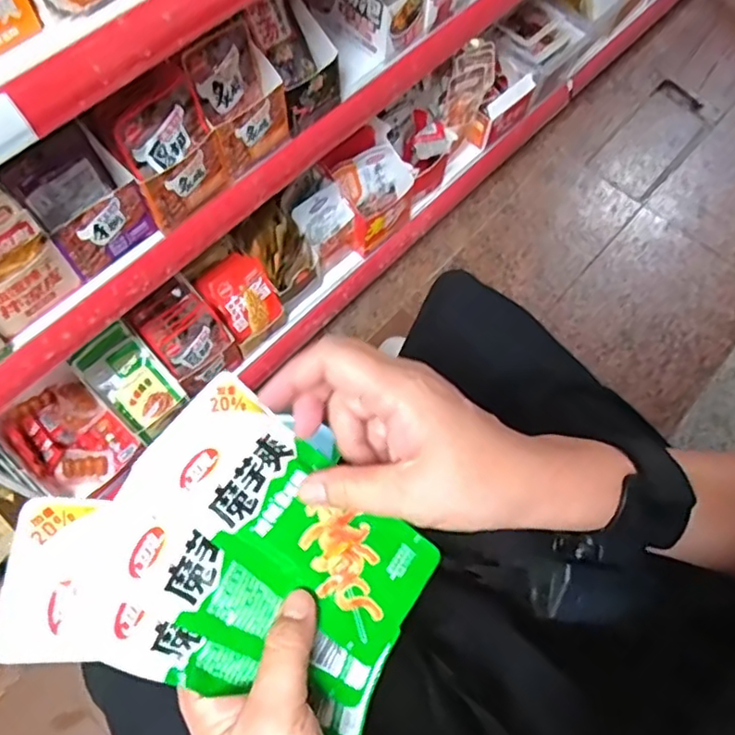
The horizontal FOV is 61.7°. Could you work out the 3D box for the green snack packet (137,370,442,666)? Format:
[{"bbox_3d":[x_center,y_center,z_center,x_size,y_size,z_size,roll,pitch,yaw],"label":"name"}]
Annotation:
[{"bbox_3d":[-0.036,0.075,0.310,0.151,0.005,0.066,42,63,-7],"label":"green snack packet"}]

